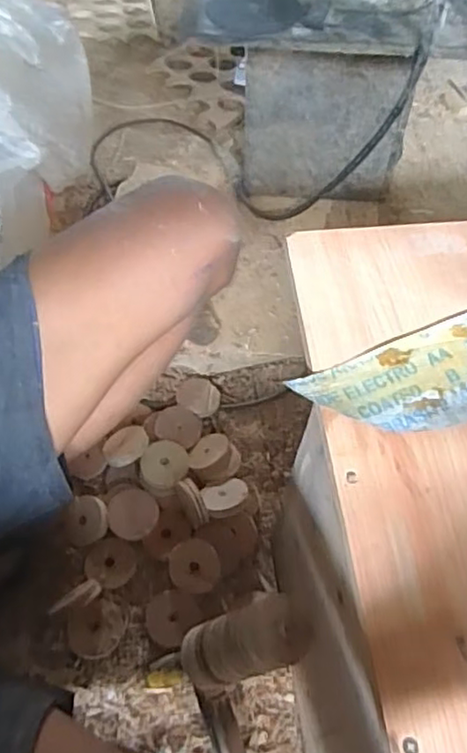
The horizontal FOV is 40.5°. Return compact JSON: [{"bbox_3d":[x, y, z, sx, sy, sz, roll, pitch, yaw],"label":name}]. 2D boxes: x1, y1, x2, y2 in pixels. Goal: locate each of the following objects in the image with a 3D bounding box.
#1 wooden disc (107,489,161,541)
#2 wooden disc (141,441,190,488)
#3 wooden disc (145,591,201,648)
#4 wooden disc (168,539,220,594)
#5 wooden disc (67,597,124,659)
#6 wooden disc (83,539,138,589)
[{"bbox_3d":[-0.104,0.141,0.660,0.052,0.016,0.049,1,56,-1],"label":"wooden disc"},{"bbox_3d":[-0.073,0.092,0.682,0.047,0.009,0.053,26,59,15],"label":"wooden disc"},{"bbox_3d":[-0.060,0.230,0.608,0.047,0.007,0.049,1,56,-1],"label":"wooden disc"},{"bbox_3d":[-0.039,0.187,0.625,0.050,0.005,0.050,-3,75,8],"label":"wooden disc"},{"bbox_3d":[-0.130,0.236,0.596,0.051,0.008,0.051,1,61,-1],"label":"wooden disc"},{"bbox_3d":[-0.124,0.188,0.640,0.052,0.006,0.047,22,58,13],"label":"wooden disc"}]

